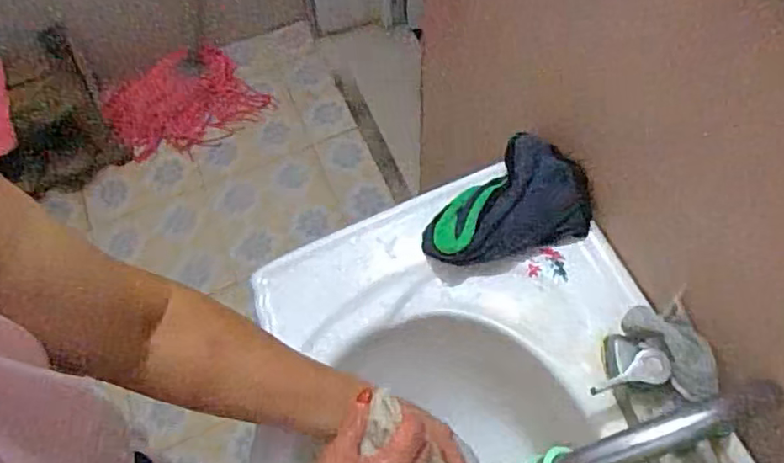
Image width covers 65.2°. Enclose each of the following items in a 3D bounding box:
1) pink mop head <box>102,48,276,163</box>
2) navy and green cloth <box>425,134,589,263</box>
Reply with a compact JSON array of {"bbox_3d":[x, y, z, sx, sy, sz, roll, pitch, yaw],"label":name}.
[{"bbox_3d":[-0.553,-0.341,1.662,0.388,0.099,0.240,-36,66,-15],"label":"pink mop head"},{"bbox_3d":[0.108,-0.031,0.616,0.168,0.053,0.112,-12,62,-4],"label":"navy and green cloth"}]

